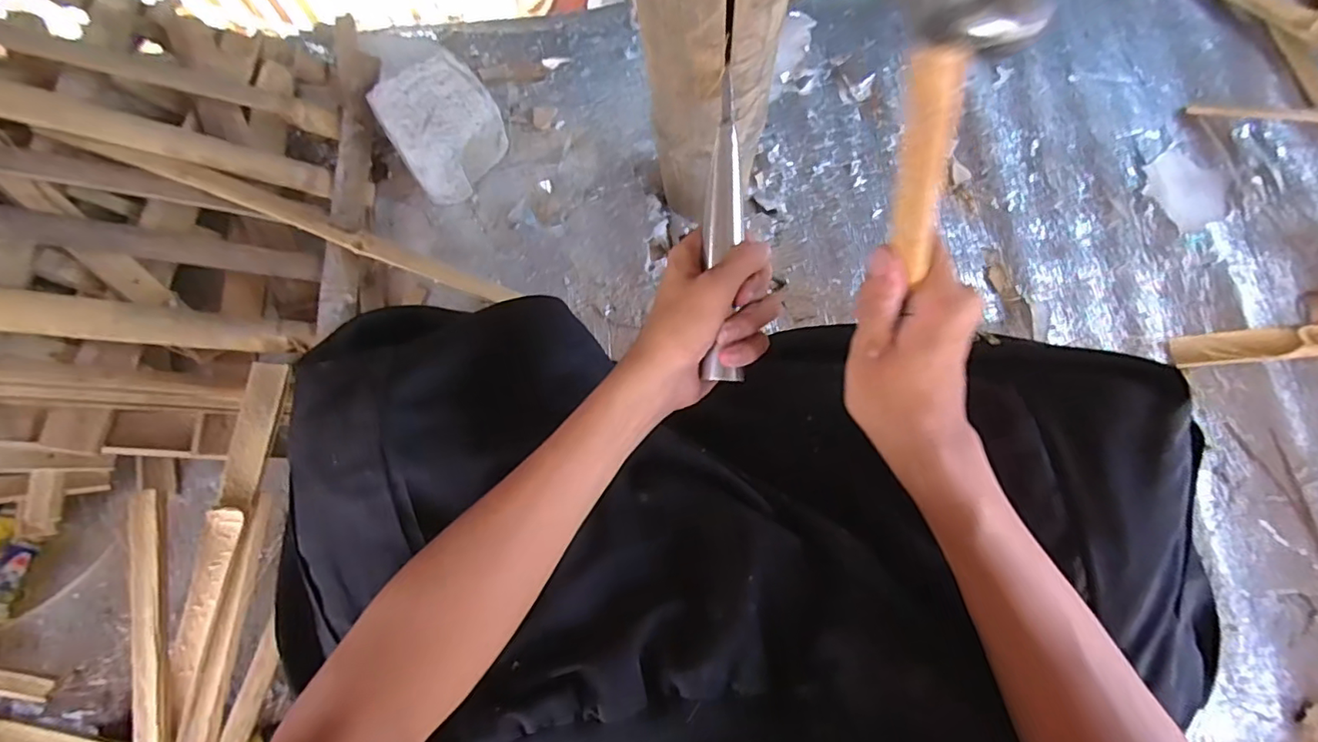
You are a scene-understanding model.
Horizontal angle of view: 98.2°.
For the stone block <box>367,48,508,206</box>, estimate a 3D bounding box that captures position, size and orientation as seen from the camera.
[{"bbox_3d":[-0.243,-0.273,0.657,0.114,0.082,0.132,-33,76,-10],"label":"stone block"}]

